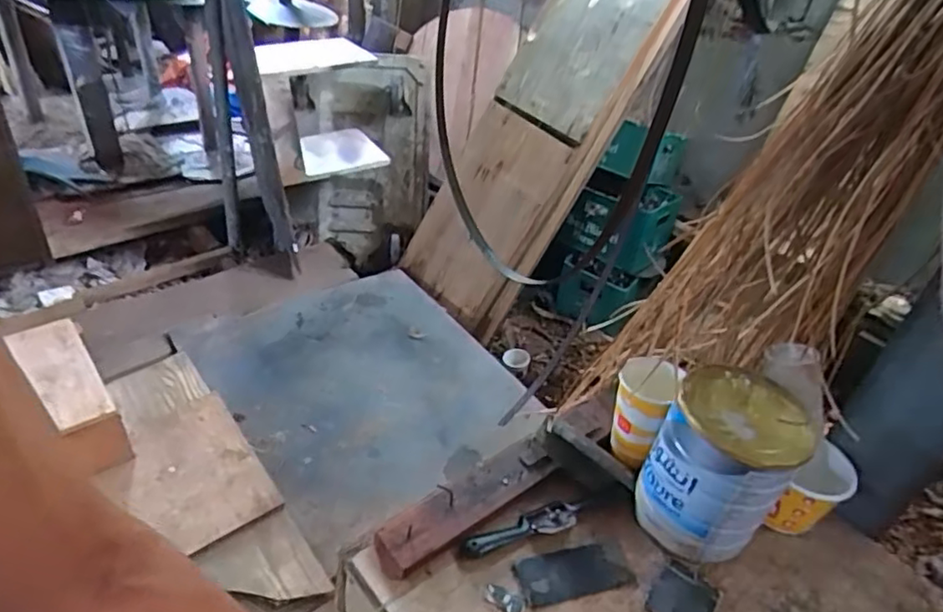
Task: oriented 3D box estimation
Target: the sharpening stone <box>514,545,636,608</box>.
[{"bbox_3d":[0.099,0.258,0.603,0.107,0.011,0.046,-6,39,-18],"label":"sharpening stone"}]

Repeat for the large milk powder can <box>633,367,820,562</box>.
[{"bbox_3d":[0.246,0.160,0.626,0.116,0.154,0.109,5,37,-4],"label":"large milk powder can"}]

